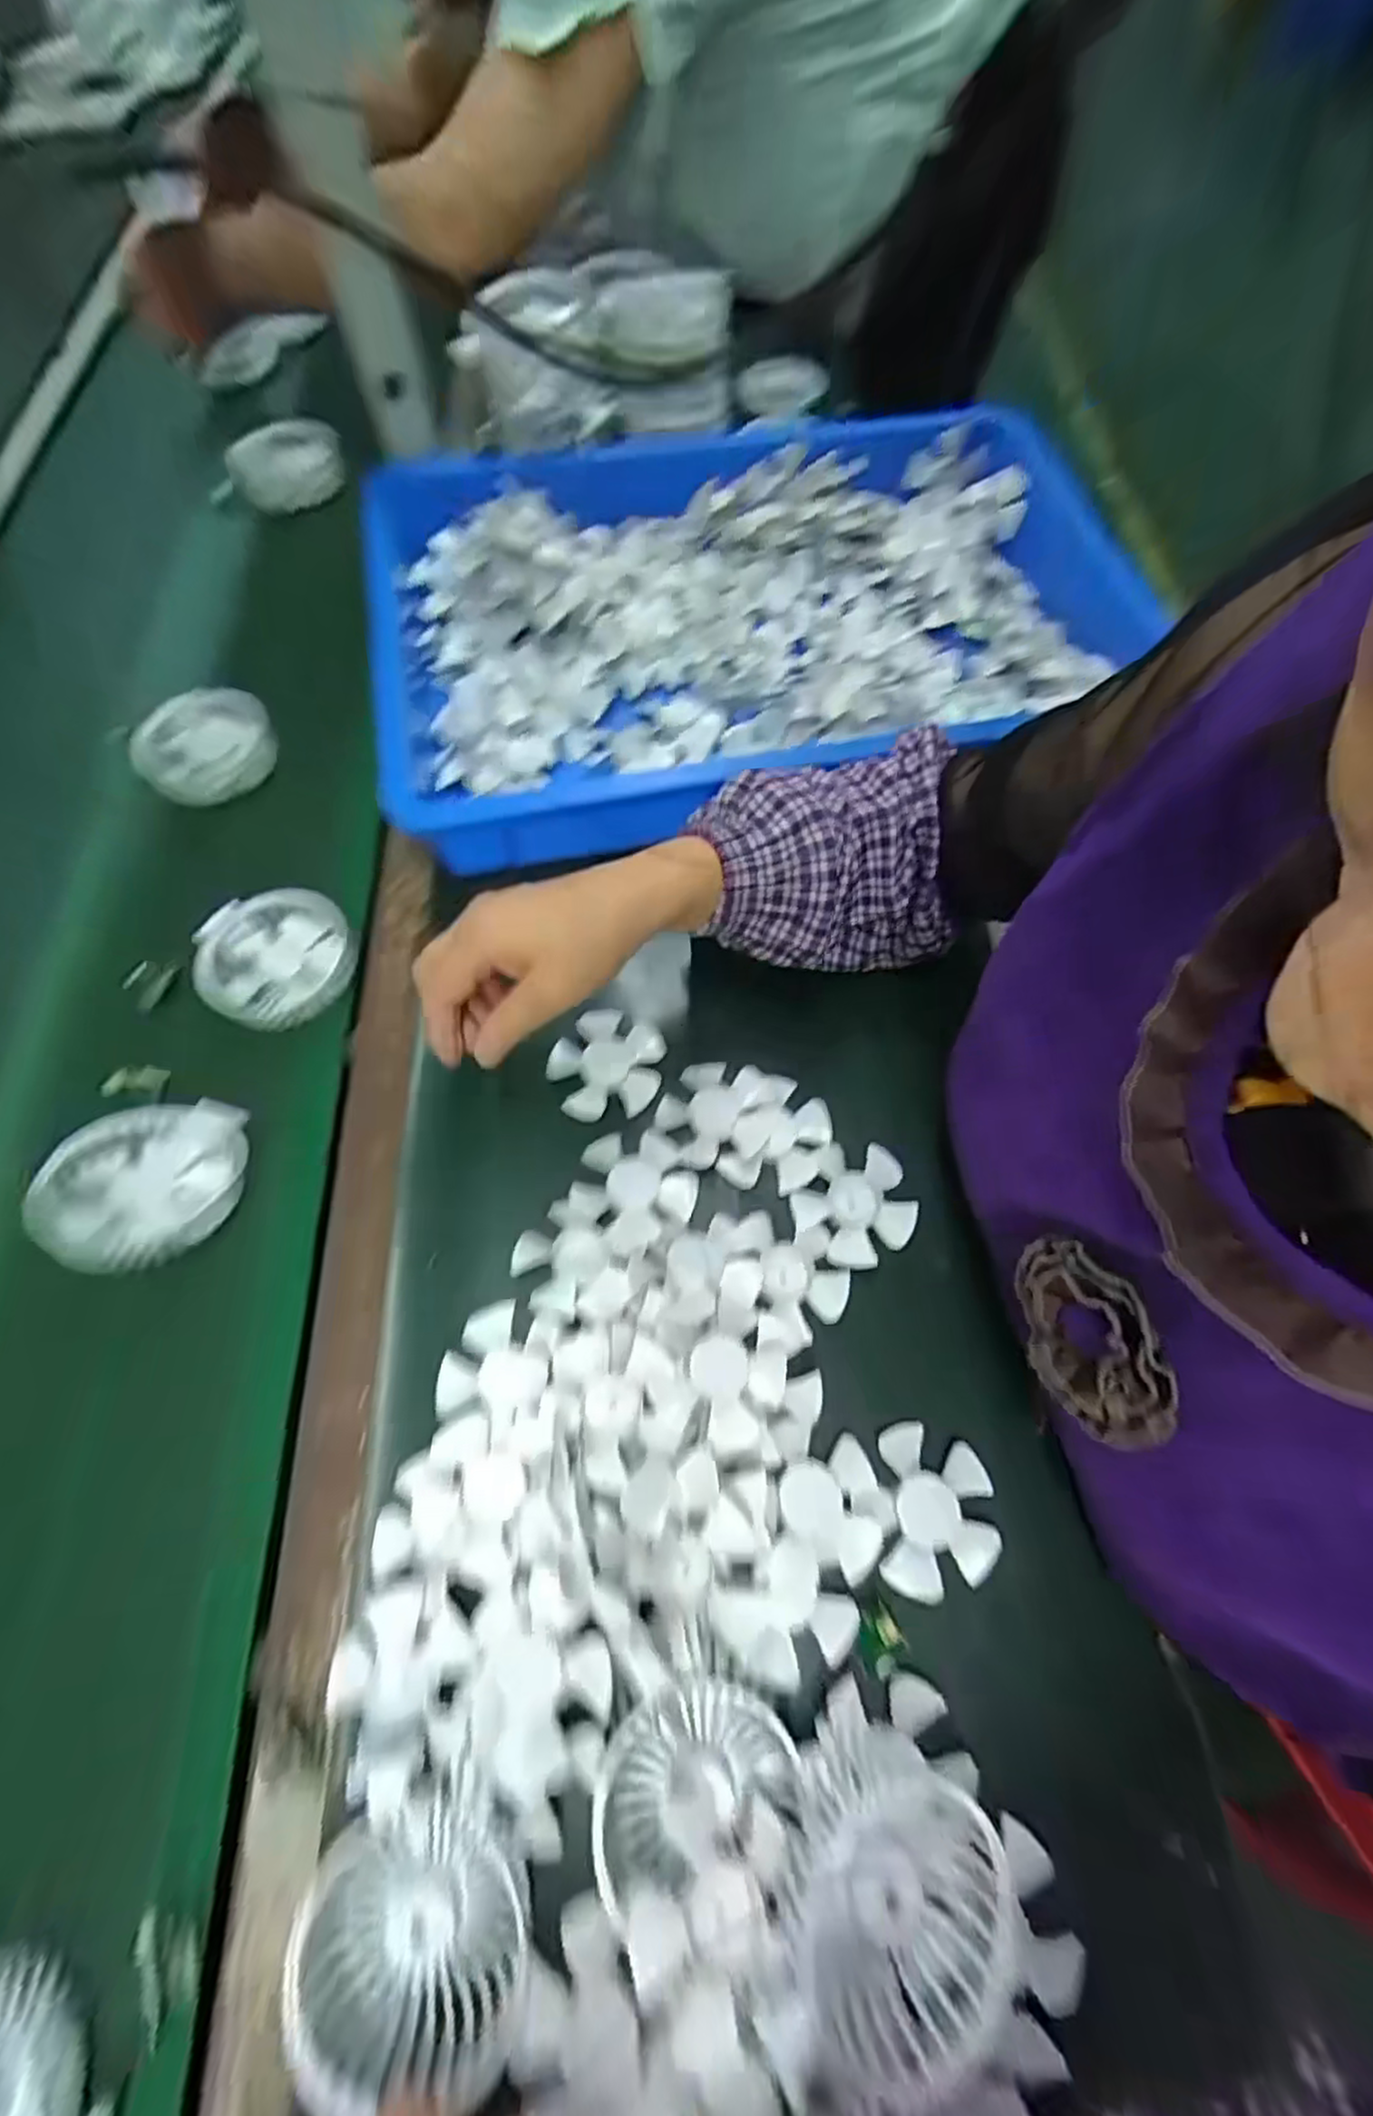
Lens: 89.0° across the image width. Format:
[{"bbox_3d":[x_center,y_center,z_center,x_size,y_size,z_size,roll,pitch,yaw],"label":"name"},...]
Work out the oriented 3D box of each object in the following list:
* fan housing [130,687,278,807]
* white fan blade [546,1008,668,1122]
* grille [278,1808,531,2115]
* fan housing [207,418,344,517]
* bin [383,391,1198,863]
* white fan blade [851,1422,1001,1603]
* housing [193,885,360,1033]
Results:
[{"bbox_3d":[-0.366,-0.238,0.534,0.096,0.027,0.083,-41,72,-15],"label":"fan housing"},{"bbox_3d":[-0.050,0.006,0.440,0.068,0.011,0.071,0,67,1],"label":"white fan blade"},{"bbox_3d":[-0.112,0.355,0.282,0.082,0.034,0.082,-1,67,3],"label":"grille"},{"bbox_3d":[-0.392,-0.571,0.675,0.116,0.032,0.069,-8,104,1],"label":"fan housing"},{"bbox_3d":[0.038,-0.341,0.536,0.531,0.089,0.362,-12,68,-4],"label":"bin"},{"bbox_3d":[0.120,0.222,0.347,0.066,0.007,0.070,0,67,1],"label":"white fan blade"},{"bbox_3d":[-0.272,-0.069,0.460,0.089,0.026,0.094,0,67,1],"label":"housing"}]

